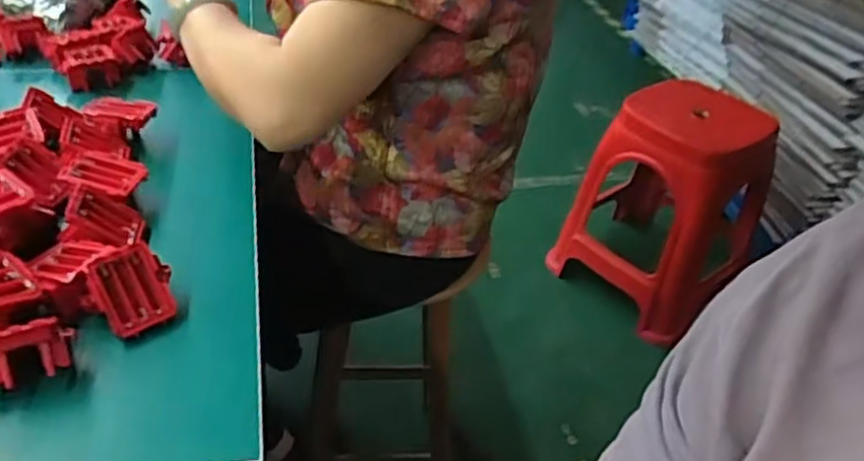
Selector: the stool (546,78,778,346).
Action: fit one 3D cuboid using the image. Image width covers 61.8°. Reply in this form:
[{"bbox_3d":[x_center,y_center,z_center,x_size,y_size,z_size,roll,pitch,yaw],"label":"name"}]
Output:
[{"bbox_3d":[0.569,-0.063,1.743,0.366,0.481,0.382,33,44,30],"label":"stool"}]

